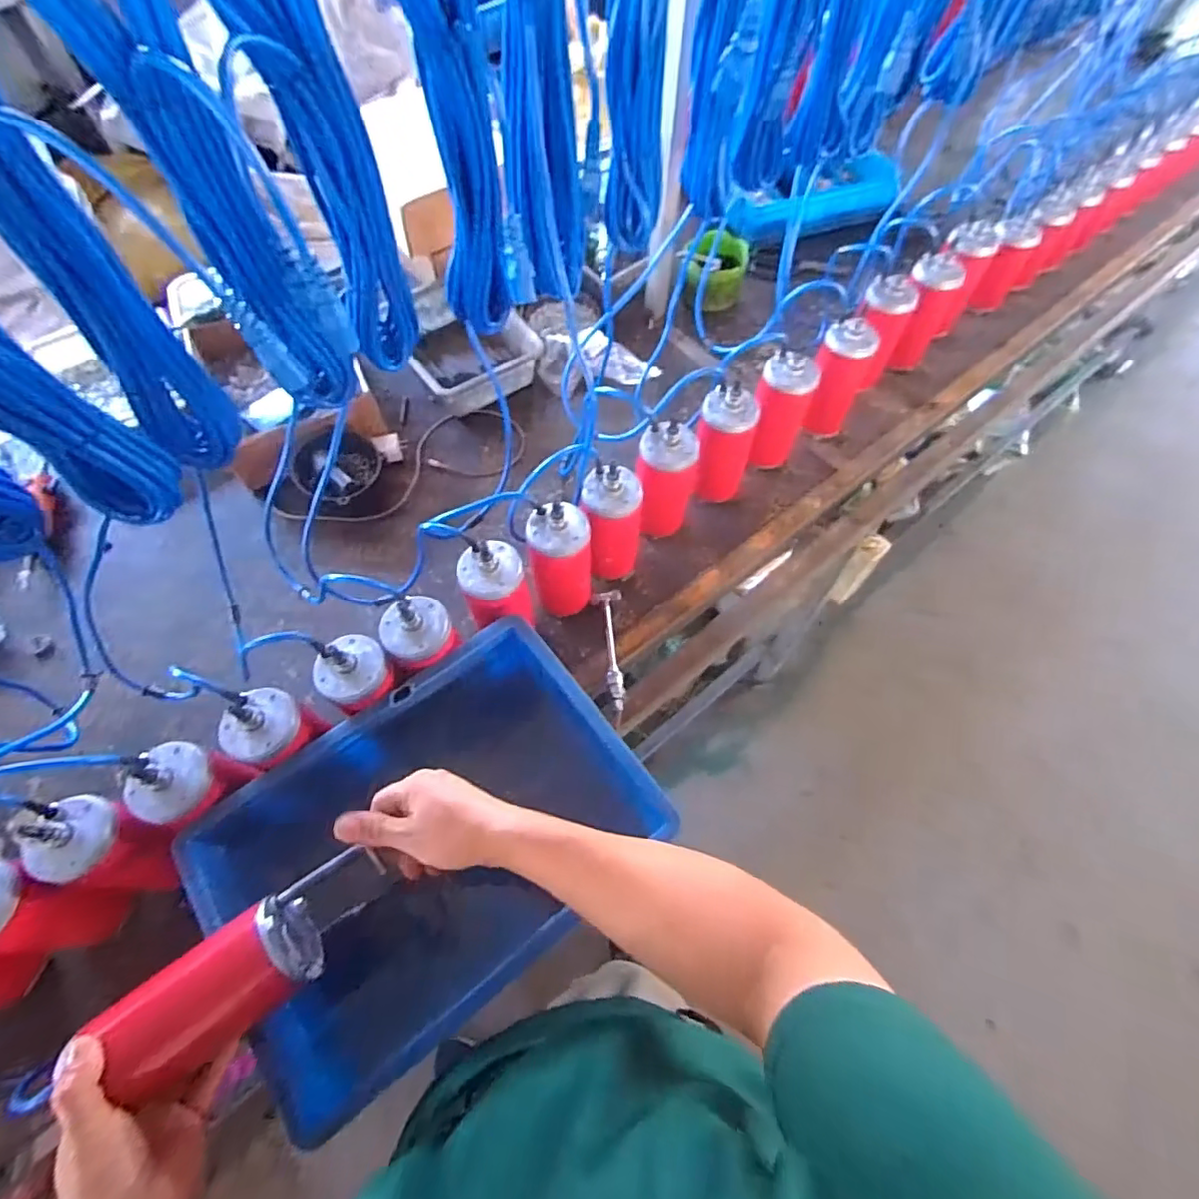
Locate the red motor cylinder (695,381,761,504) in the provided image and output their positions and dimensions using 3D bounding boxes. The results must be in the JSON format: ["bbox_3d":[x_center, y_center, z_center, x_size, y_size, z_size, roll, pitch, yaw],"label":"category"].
[{"bbox_3d":[0.174,-0.209,0.852,0.084,0.176,0.085,17,64,9],"label":"red motor cylinder"}]

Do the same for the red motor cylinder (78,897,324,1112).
[{"bbox_3d":[-0.292,0.298,0.451,0.132,0.060,0.071,-35,68,-16],"label":"red motor cylinder"}]

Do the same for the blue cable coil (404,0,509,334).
[{"bbox_3d":[-0.113,-0.367,0.485,0.072,0.342,0.061,-10,63,-4],"label":"blue cable coil"}]

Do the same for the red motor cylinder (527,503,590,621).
[{"bbox_3d":[-0.049,-0.044,0.776,0.079,0.191,0.069,-5,63,-2],"label":"red motor cylinder"}]

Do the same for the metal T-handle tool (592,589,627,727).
[{"bbox_3d":[0.012,0.078,0.805,0.040,0.031,0.191,-1,63,0],"label":"metal T-handle tool"}]

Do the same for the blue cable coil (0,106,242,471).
[{"bbox_3d":[-0.344,-0.211,0.392,0.069,0.343,0.044,-38,68,-17],"label":"blue cable coil"}]

